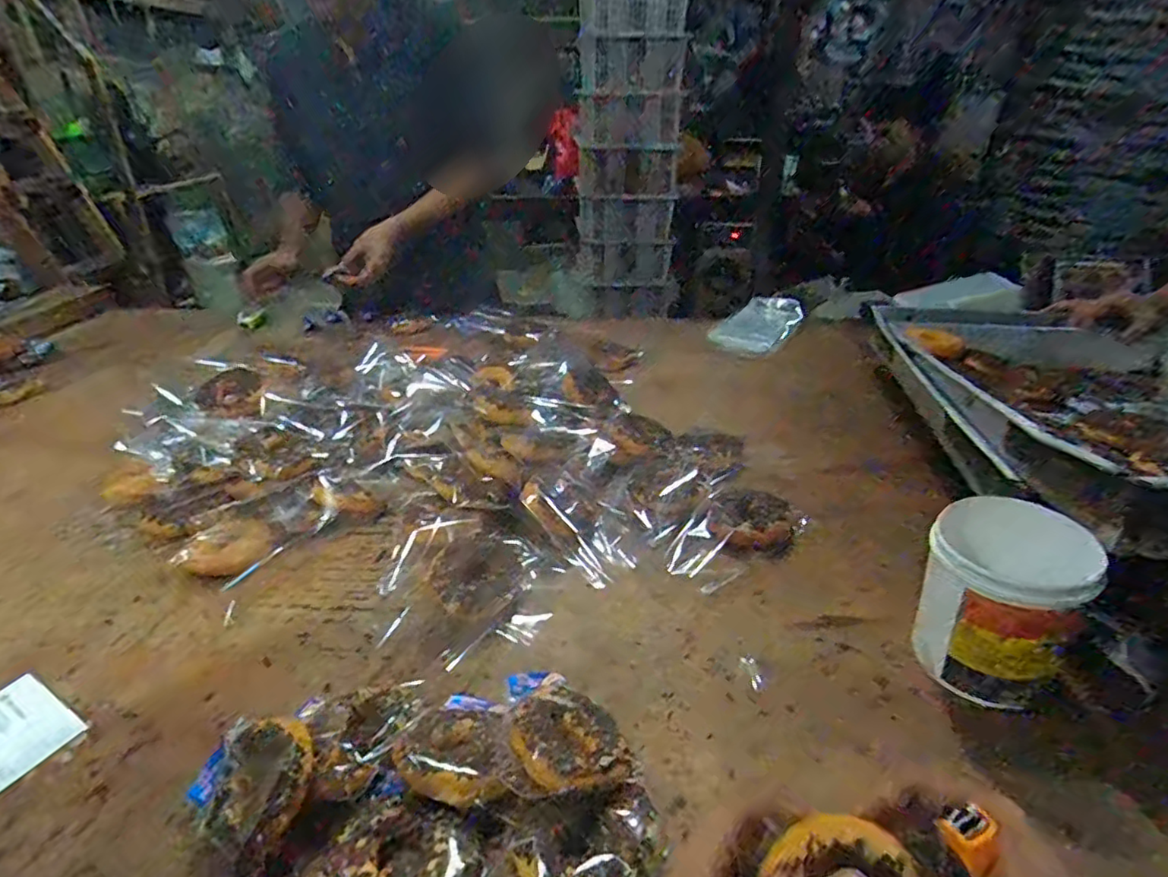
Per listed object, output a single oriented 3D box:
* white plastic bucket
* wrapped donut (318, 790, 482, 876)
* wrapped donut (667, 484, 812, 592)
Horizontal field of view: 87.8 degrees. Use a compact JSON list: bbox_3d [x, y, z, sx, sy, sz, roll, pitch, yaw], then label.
[{"bbox_3d":[0.331,0.133,0.498,0.107,0.143,0.098,18,36,27],"label":"white plastic bucket"},{"bbox_3d":[-0.114,0.261,0.378,0.090,0.027,0.073,-5,32,-7],"label":"wrapped donut"},{"bbox_3d":[0.167,0.106,0.665,0.096,0.026,0.168,25,40,35],"label":"wrapped donut"}]

